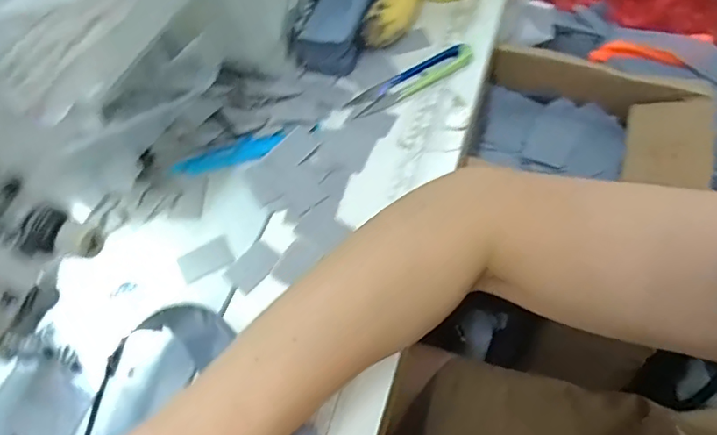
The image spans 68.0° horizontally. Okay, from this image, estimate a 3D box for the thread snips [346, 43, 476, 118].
[{"bbox_3d":[0.047,-0.120,0.457,0.120,0.012,0.026,-26,58,-12],"label":"thread snips"}]

